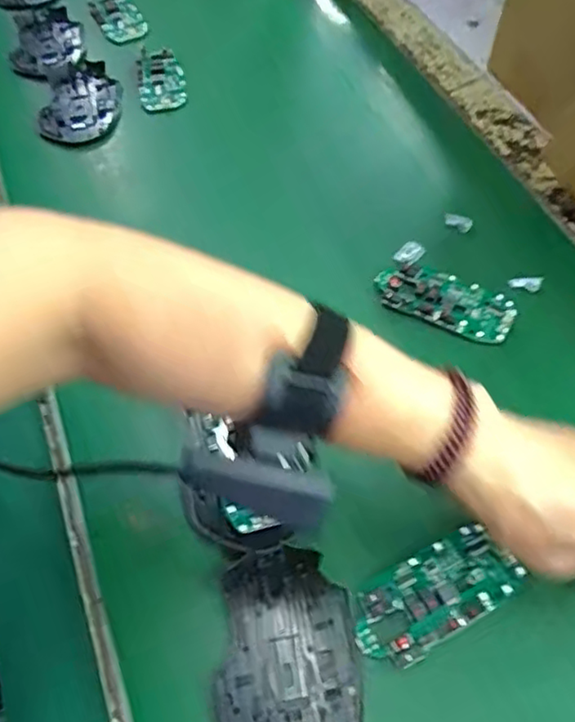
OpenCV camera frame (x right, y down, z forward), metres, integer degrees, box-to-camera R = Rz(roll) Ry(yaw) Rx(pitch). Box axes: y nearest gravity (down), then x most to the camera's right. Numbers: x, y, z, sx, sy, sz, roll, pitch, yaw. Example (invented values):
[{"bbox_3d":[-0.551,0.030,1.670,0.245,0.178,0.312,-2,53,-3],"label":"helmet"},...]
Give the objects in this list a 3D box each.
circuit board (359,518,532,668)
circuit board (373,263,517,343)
[{"bbox_3d":[0.079,0.125,0.346,0.094,0.013,0.044,-27,60,-14],"label":"circuit board"},{"bbox_3d":[0.115,-0.046,0.468,0.097,0.009,0.046,20,60,15],"label":"circuit board"}]

